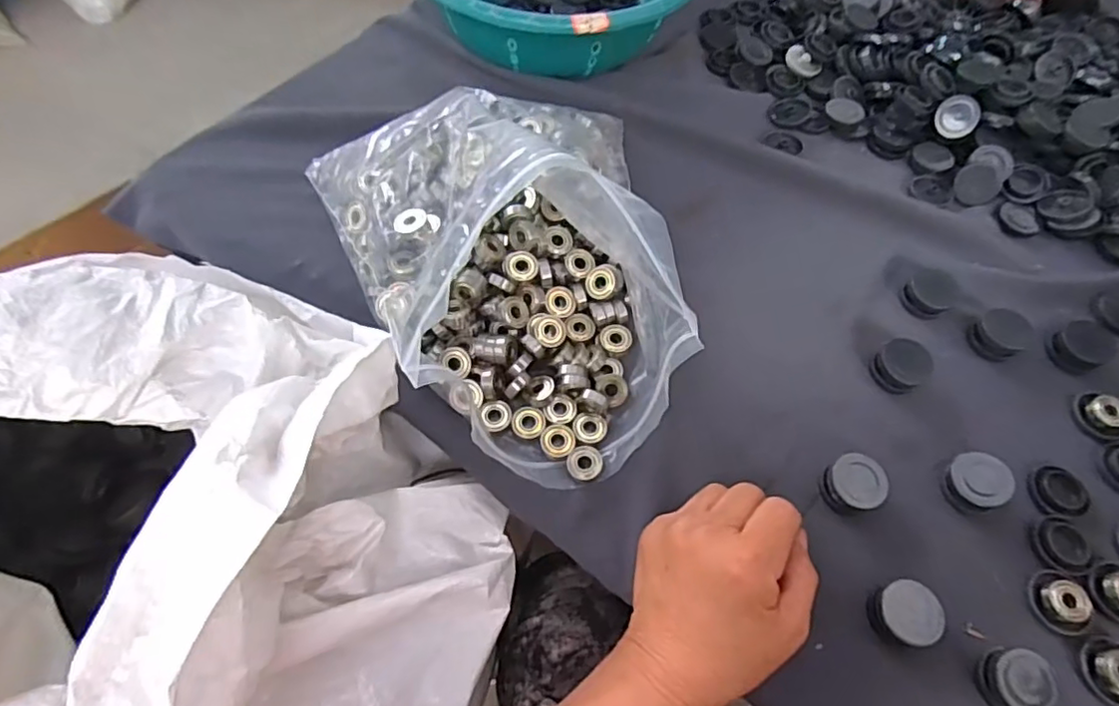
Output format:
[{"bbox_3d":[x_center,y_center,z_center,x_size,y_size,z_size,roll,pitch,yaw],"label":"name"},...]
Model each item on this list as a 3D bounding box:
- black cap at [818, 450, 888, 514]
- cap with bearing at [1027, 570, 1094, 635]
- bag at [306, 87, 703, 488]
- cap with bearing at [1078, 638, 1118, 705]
[{"bbox_3d":[0.177,0.079,0.366,0.035,0.018,0.032,1,61,-1],"label":"black cap"},{"bbox_3d":[0.285,0.139,0.340,0.033,0.009,0.033,1,61,-1],"label":"cap with bearing"},{"bbox_3d":[-0.021,-0.063,0.403,0.207,0.080,0.278,-21,64,-13],"label":"bag"},{"bbox_3d":[0.298,0.168,0.323,0.028,0.011,0.032,41,68,19],"label":"cap with bearing"}]

